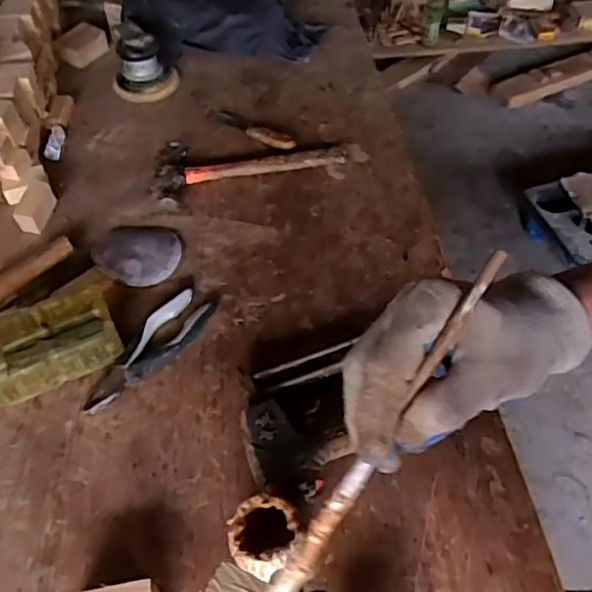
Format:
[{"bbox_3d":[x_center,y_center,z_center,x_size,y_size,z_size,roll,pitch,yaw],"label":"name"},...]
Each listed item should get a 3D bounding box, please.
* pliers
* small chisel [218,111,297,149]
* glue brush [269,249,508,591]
[{"bbox_3d":[-0.182,0.068,0.742,0.061,0.024,0.193,32,59,22],"label":"pliers"},{"bbox_3d":[-0.066,-0.271,0.982,0.156,0.019,0.030,31,59,22],"label":"small chisel"},{"bbox_3d":[0.046,0.093,0.352,0.014,0.021,0.269,35,99,27],"label":"glue brush"}]

